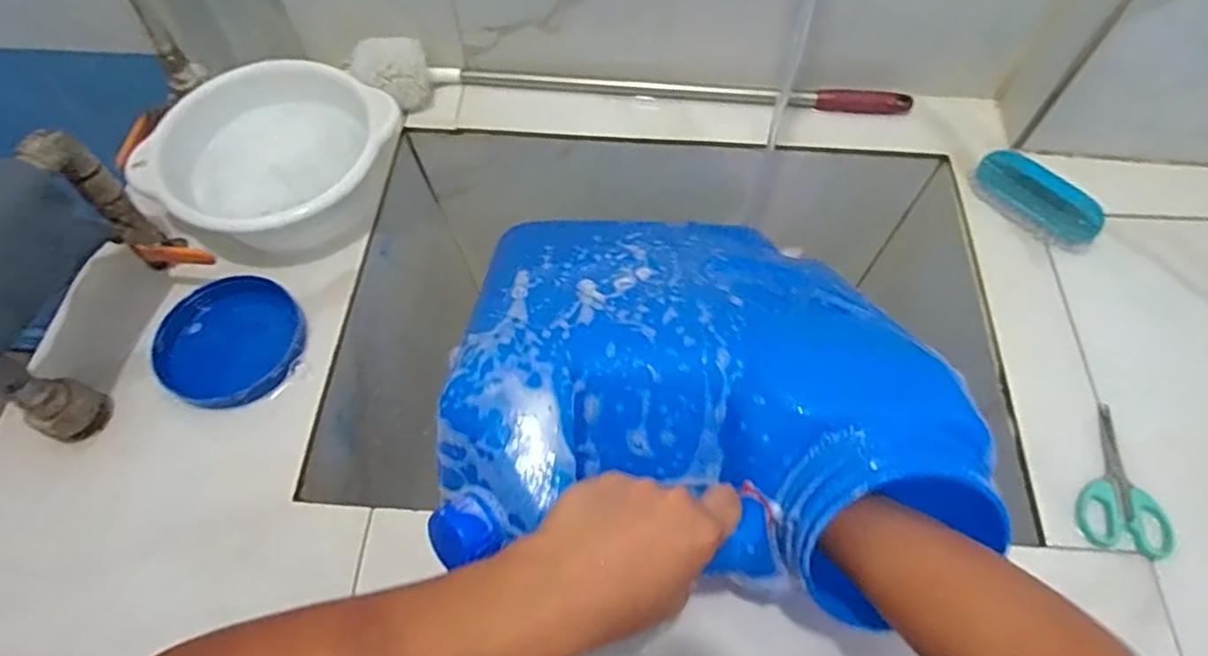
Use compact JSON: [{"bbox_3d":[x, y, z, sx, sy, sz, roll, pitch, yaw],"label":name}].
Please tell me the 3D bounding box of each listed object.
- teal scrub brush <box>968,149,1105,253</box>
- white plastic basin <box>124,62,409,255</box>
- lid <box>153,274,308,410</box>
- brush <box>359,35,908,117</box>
[{"bbox_3d":[0.421,-0.125,0.642,0.121,0.033,0.049,39,68,19],"label":"teal scrub brush"},{"bbox_3d":[-0.313,-0.153,0.637,0.199,0.089,0.193,0,61,0],"label":"white plastic basin"},{"bbox_3d":[-0.328,0.011,0.580,0.118,0.024,0.118,0,61,0],"label":"lid"},{"bbox_3d":[0.037,-0.260,0.700,0.590,0.073,0.081,2,61,1],"label":"brush"}]

